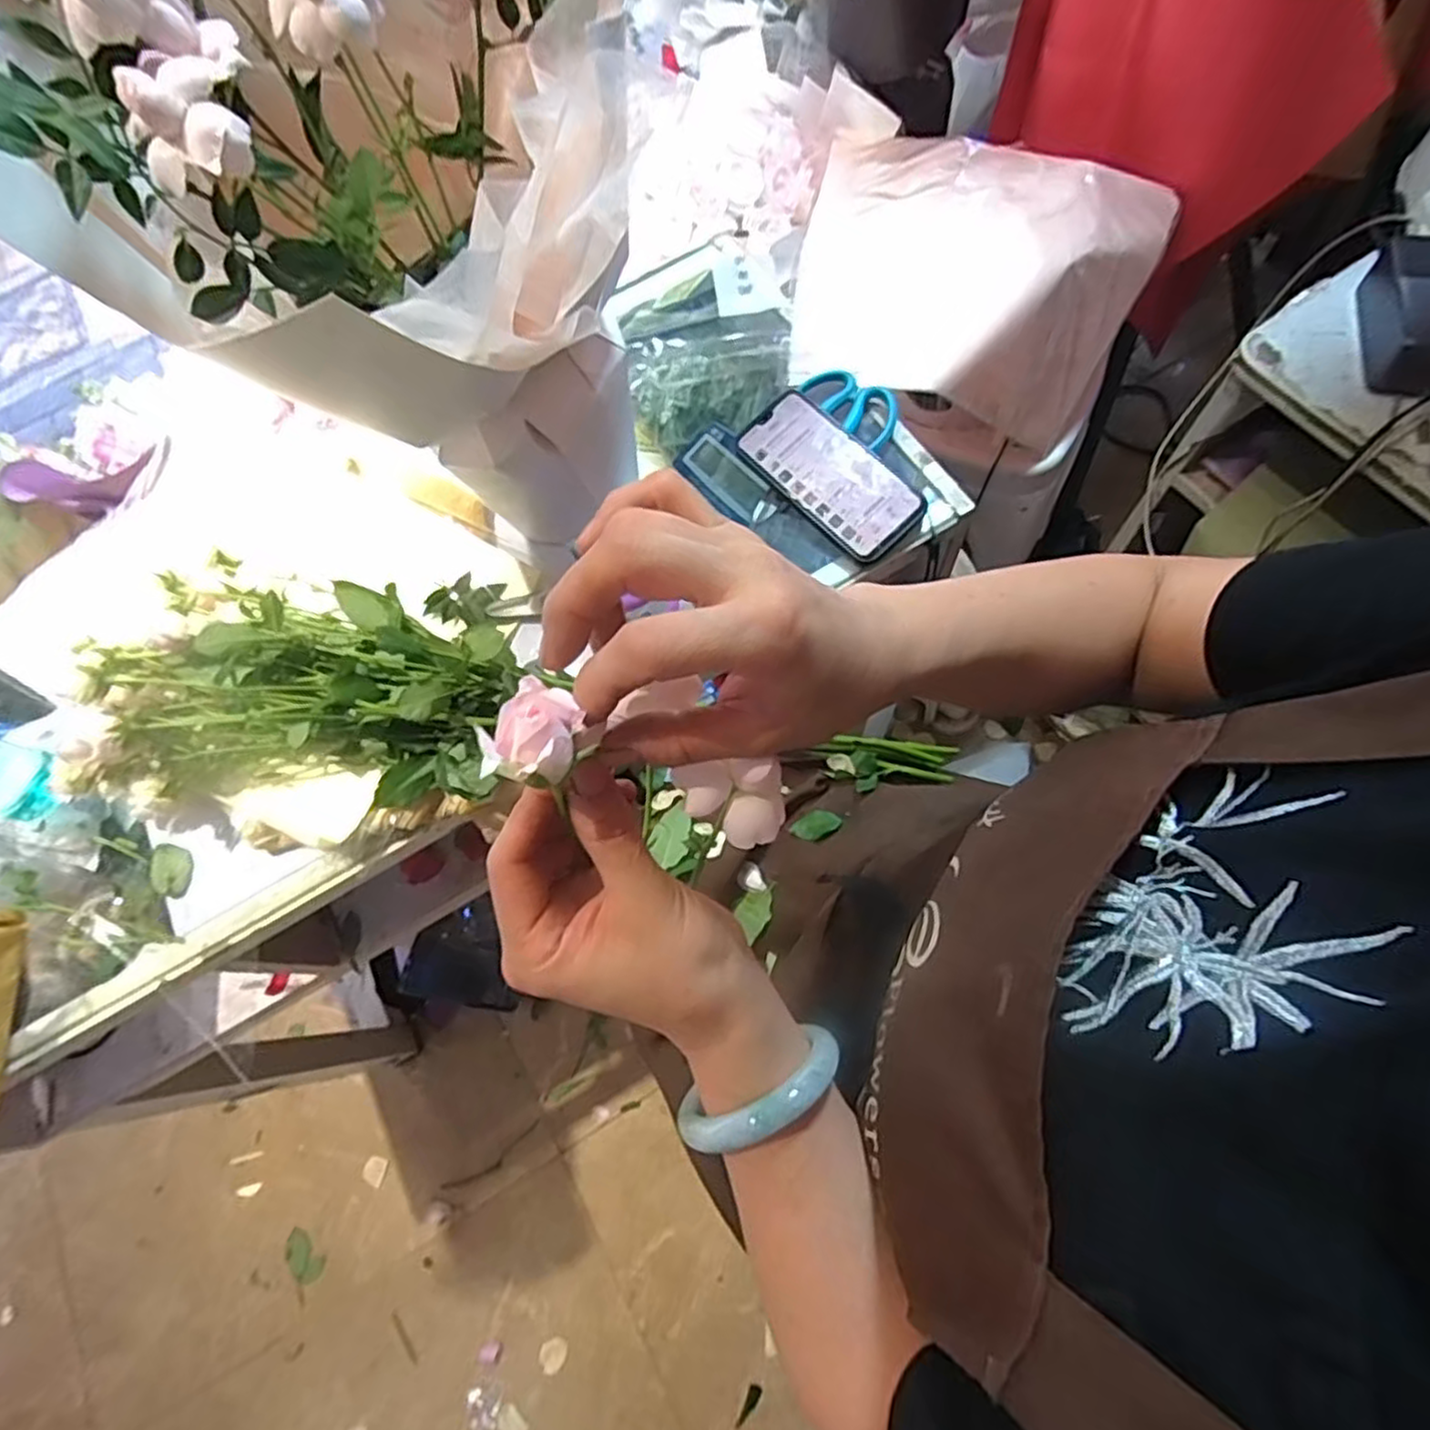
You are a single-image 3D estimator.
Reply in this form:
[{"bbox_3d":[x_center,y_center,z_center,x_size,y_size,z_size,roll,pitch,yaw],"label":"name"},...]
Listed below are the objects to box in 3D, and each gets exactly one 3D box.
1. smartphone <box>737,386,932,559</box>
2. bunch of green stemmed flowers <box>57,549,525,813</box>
[{"bbox_3d":[0.093,-0.197,0.590,0.074,0.010,0.155,-44,77,-1],"label":"smartphone"},{"bbox_3d":[-0.293,-0.023,0.510,0.279,0.086,0.161,-3,69,5],"label":"bunch of green stemmed flowers"}]

